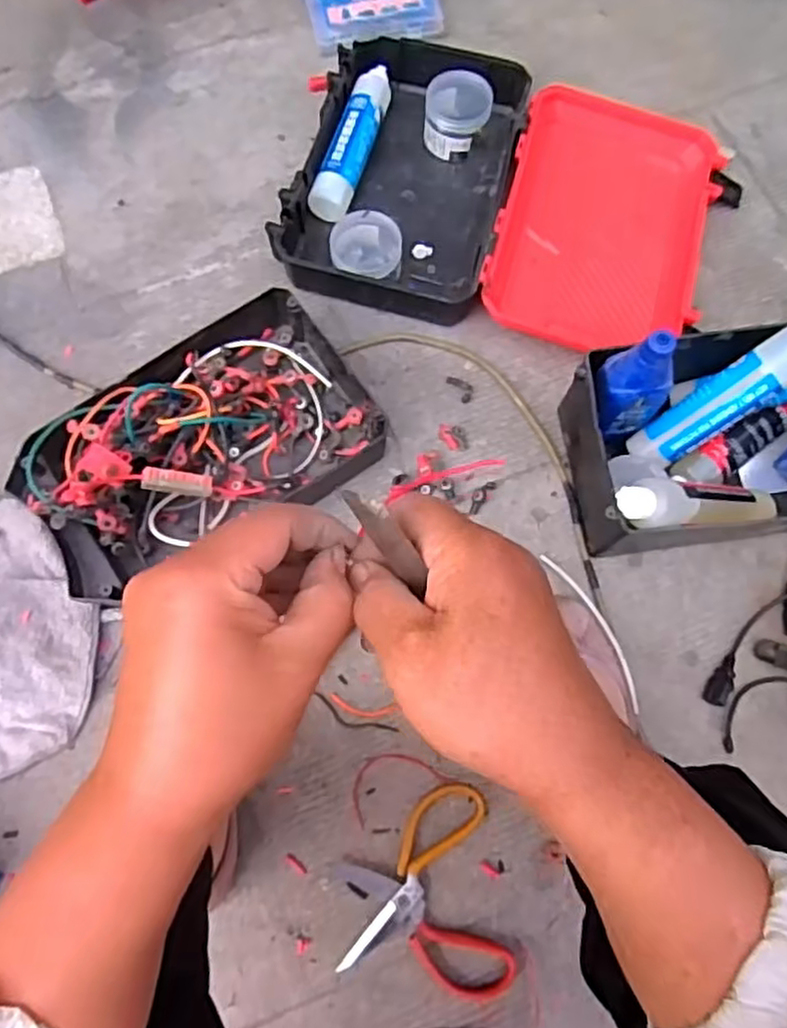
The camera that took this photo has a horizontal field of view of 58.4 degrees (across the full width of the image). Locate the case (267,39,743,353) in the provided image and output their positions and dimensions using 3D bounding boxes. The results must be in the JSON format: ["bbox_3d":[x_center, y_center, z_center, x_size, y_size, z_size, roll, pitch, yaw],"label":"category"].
[{"bbox_3d":[0.149,-0.398,0.888,0.529,0.068,0.372,14,74,4],"label":"case"}]

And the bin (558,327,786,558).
[{"bbox_3d":[0.358,-0.084,0.733,0.320,0.168,0.194,-8,73,-2],"label":"bin"}]

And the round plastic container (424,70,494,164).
[{"bbox_3d":[0.084,-0.519,0.925,0.086,0.070,0.087,2,73,1],"label":"round plastic container"}]

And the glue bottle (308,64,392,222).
[{"bbox_3d":[-0.050,-0.473,0.915,0.050,0.056,0.243,16,74,5],"label":"glue bottle"}]

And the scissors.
[{"bbox_3d":[0.033,0.364,0.684,0.157,0.013,0.188,-1,73,0],"label":"scissors"}]

